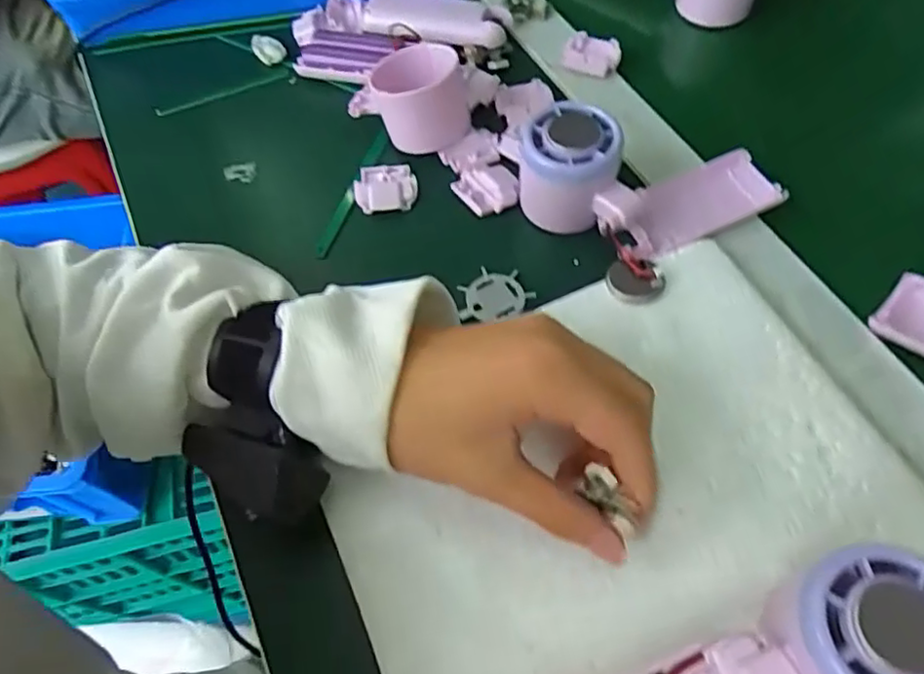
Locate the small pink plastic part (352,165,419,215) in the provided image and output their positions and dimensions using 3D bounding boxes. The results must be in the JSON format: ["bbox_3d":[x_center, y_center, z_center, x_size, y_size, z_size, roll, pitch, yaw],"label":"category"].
[{"bbox_3d":[-0.048,-0.093,0.409,0.039,0.013,0.032,-4,61,0],"label":"small pink plastic part"}]

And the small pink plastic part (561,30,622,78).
[{"bbox_3d":[0.092,-0.200,0.456,0.039,0.016,0.029,23,64,14],"label":"small pink plastic part"}]

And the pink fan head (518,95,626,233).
[{"bbox_3d":[0.061,-0.097,0.370,0.057,0.050,0.059,6,61,5],"label":"pink fan head"}]

